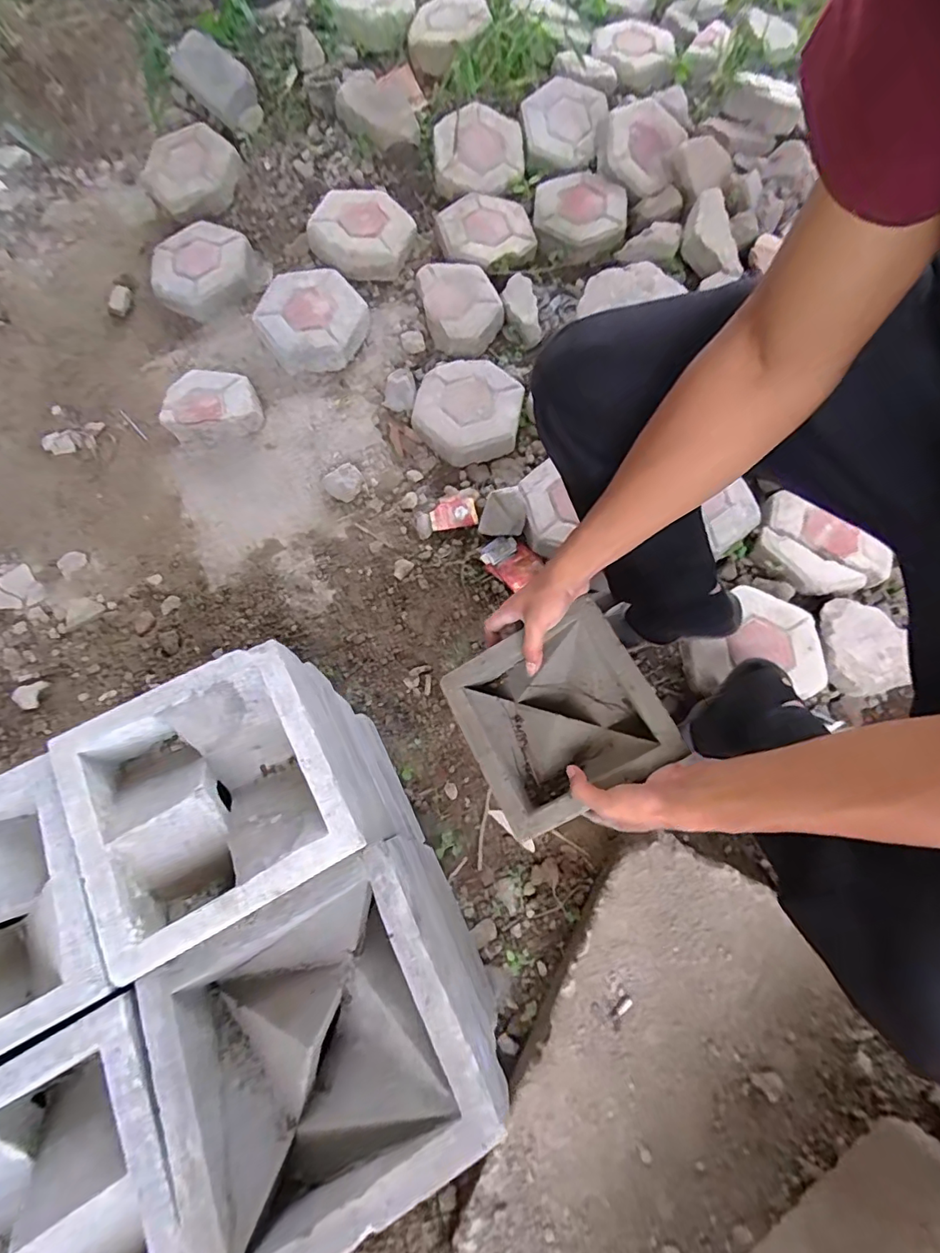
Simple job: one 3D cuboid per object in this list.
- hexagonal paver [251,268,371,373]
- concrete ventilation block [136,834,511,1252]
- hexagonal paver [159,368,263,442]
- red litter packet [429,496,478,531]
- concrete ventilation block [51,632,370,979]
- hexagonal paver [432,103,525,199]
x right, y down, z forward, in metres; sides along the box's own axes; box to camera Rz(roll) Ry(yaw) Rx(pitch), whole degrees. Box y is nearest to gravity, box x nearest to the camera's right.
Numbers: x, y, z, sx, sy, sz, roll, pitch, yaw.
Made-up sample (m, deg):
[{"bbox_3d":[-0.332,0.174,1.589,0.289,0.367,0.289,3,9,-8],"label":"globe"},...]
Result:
[{"bbox_3d":[-0.310,-0.607,1.015,0.214,0.070,0.208,-17,72,-5],"label":"hexagonal paver"},{"bbox_3d":[-0.105,0.295,0.369,0.218,0.075,0.195,-27,74,-8],"label":"concrete ventilation block"},{"bbox_3d":[-0.489,-0.424,0.970,0.180,0.060,0.135,-12,72,-3],"label":"hexagonal paver"},{"bbox_3d":[-0.031,-0.207,0.927,0.082,0.016,0.060,-8,72,-2],"label":"red litter packet"},{"bbox_3d":[-0.216,0.142,0.436,0.195,0.064,0.197,-28,74,-8],"label":"concrete ventilation block"},{"bbox_3d":[0.020,-1.061,1.147,0.199,0.044,0.212,-6,87,-12],"label":"hexagonal paver"}]

